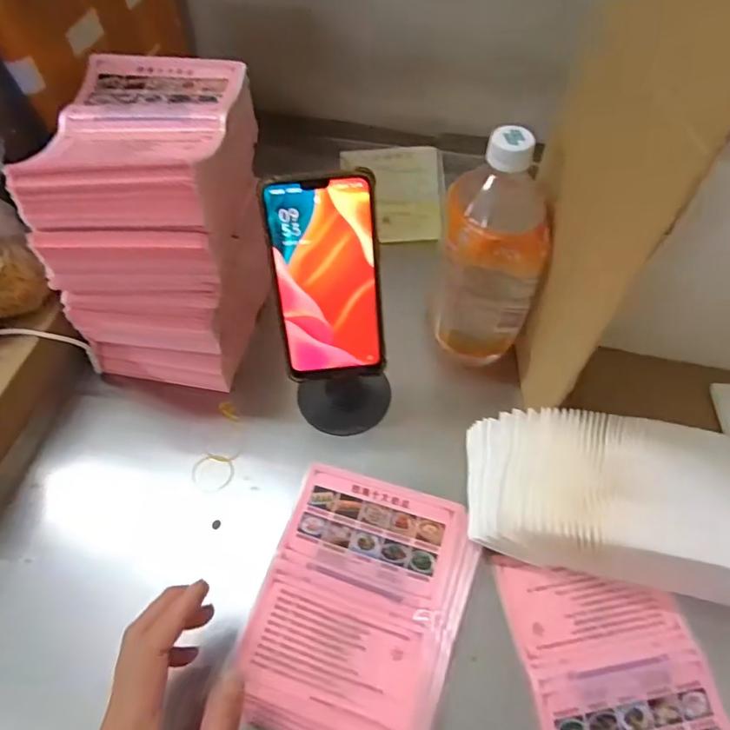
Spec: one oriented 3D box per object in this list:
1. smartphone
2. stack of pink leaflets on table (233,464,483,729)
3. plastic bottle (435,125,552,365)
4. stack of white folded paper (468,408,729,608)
[{"bbox_3d":[-0.026,-0.057,0.402,0.075,0.158,0.009,-6,33,-4],"label":"smartphone"},{"bbox_3d":[-0.004,0.165,0.381,0.136,0.016,0.174,16,58,11],"label":"stack of pink leaflets on table"},{"bbox_3d":[0.103,-0.087,0.463,0.085,0.213,0.086,12,57,9],"label":"plastic bottle"},{"bbox_3d":[0.273,0.118,0.385,0.398,0.063,0.127,13,57,9],"label":"stack of white folded paper"}]

